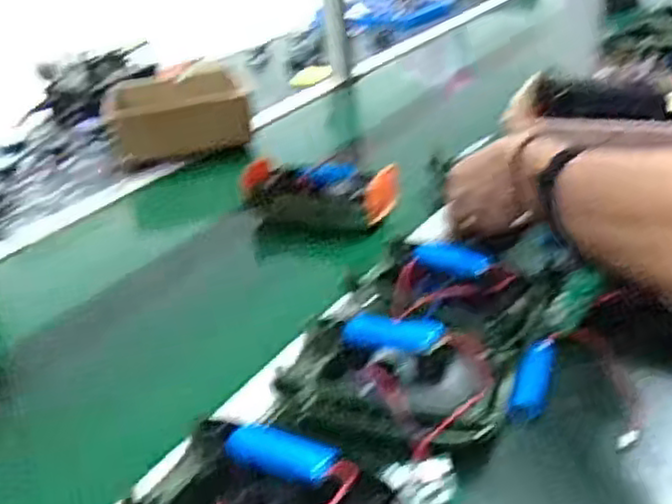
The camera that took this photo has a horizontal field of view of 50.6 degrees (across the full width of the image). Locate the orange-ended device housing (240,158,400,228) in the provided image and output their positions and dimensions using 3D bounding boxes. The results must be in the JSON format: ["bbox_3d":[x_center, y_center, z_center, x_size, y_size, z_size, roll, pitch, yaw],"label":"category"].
[{"bbox_3d":[-0.012,-0.068,0.811,0.174,0.069,0.061,7,31,23],"label":"orange-ended device housing"}]

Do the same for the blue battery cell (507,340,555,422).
[{"bbox_3d":[0.139,0.090,0.496,0.022,0.015,0.076,8,31,24],"label":"blue battery cell"}]

